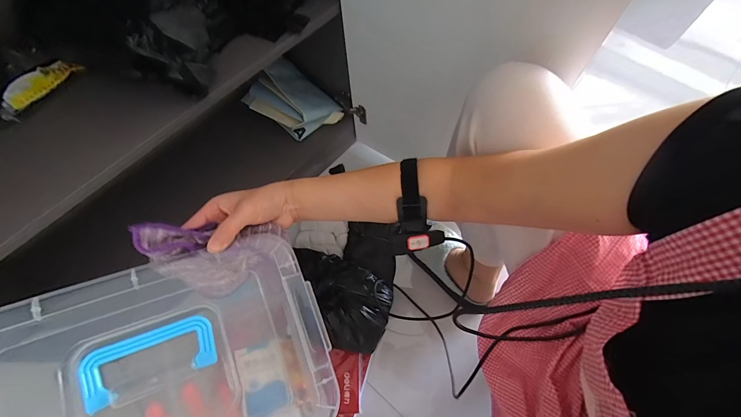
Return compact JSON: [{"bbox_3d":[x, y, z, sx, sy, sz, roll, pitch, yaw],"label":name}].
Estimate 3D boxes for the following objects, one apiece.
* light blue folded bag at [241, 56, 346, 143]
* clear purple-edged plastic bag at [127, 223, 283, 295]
[{"bbox_3d":[-0.177,-0.254,0.769,0.189,0.095,0.160,34,70,17],"label":"light blue folded bag"},{"bbox_3d":[-0.165,0.044,0.352,0.126,0.078,0.075,-24,66,-10],"label":"clear purple-edged plastic bag"}]

